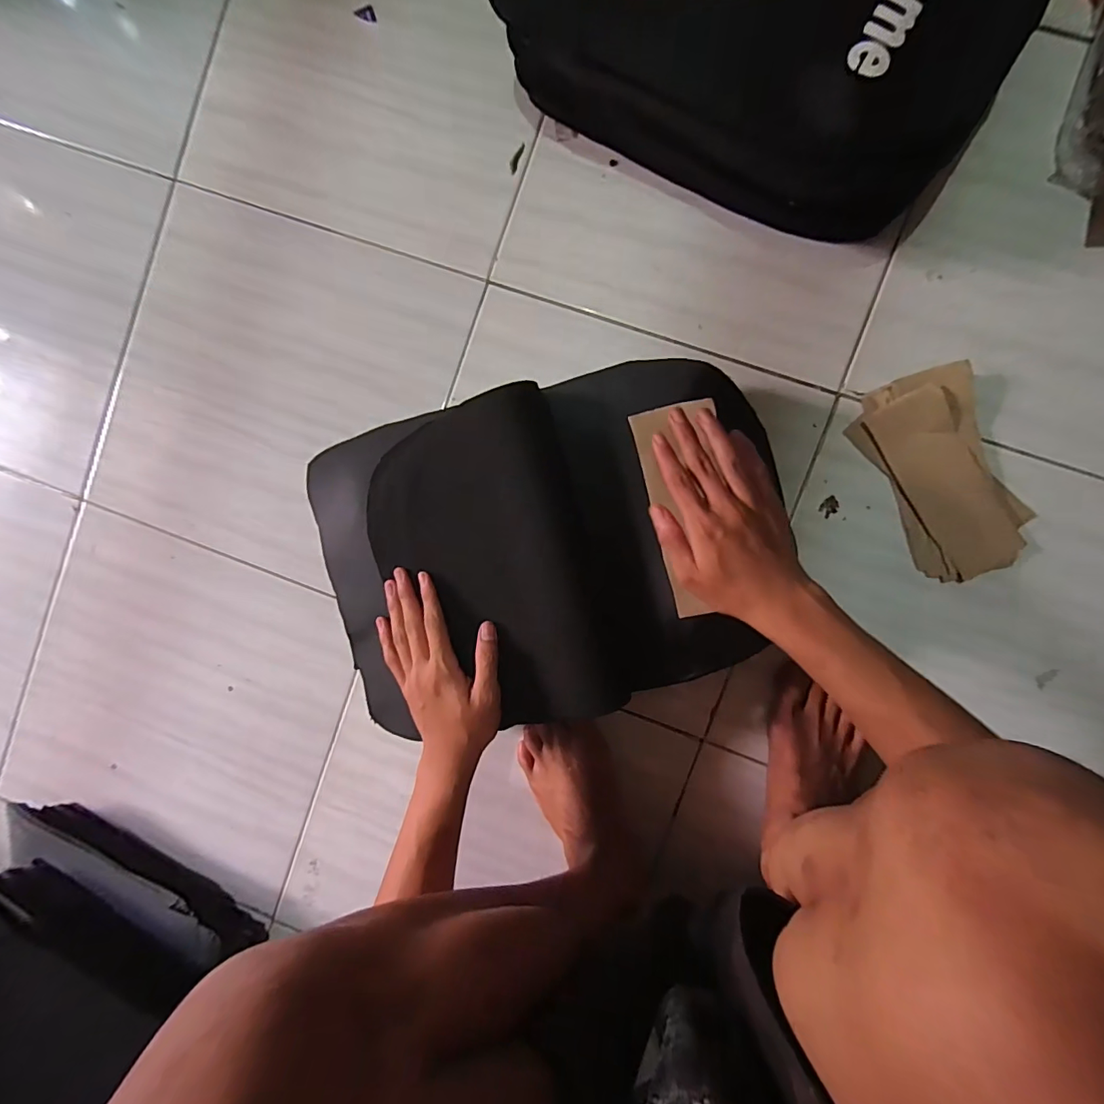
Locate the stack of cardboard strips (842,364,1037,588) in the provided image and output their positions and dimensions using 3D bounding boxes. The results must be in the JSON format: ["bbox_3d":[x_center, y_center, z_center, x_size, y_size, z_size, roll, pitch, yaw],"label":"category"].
[{"bbox_3d":[0.397,-0.076,0.495,0.114,0.022,0.210,-28,90,6],"label":"stack of cardboard strips"}]

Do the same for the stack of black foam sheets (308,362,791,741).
[{"bbox_3d":[0.002,0.000,0.468,0.427,0.075,0.300,-16,91,6],"label":"stack of black foam sheets"}]

